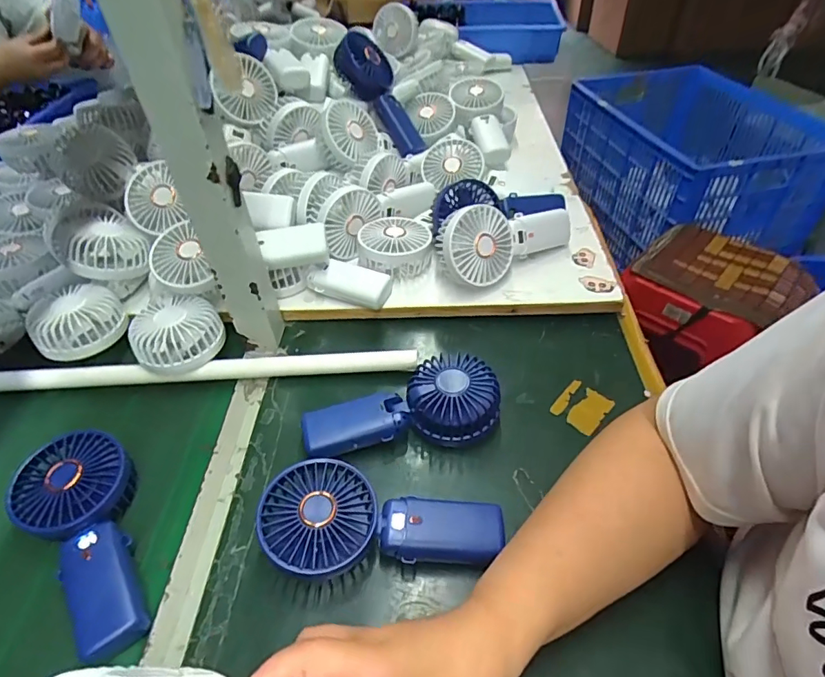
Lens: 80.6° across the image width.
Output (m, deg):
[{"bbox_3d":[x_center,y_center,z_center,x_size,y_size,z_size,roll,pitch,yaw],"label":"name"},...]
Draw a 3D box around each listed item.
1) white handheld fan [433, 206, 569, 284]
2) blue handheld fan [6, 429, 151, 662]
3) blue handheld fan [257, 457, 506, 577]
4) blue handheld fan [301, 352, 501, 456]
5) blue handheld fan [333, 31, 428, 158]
[{"bbox_3d":[0.107,-0.113,0.575,0.185,0.088,0.048,-11,12,-30],"label":"white handheld fan"},{"bbox_3d":[-0.250,0.152,0.387,0.083,0.045,0.177,-33,52,-27],"label":"blue handheld fan"},{"bbox_3d":[-0.023,0.138,0.381,0.181,0.052,0.089,-6,45,-4],"label":"blue handheld fan"},{"bbox_3d":[-0.010,0.062,0.455,0.179,0.048,0.085,-6,45,-4],"label":"blue handheld fan"},{"bbox_3d":[-0.046,-0.349,0.714,0.058,0.178,0.073,-14,27,50],"label":"blue handheld fan"}]

